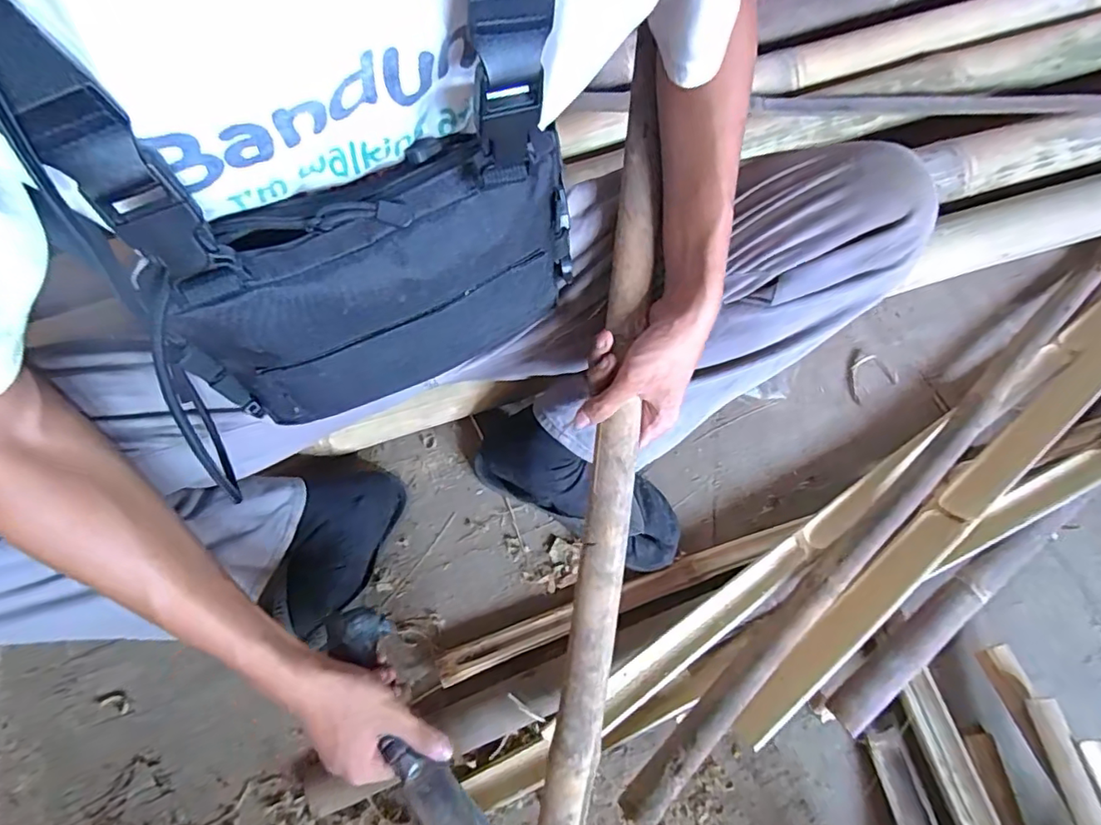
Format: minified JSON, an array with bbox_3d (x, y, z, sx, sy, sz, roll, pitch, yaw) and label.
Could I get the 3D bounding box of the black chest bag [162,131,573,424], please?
[{"bbox_3d":[-0.100,-0.083,0.346,0.236,0.160,0.067,-25,73,-11],"label":"black chest bag"}]

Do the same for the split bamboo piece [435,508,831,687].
[{"bbox_3d":[0.091,0.191,0.589,0.428,0.031,0.030,-19,72,-9],"label":"split bamboo piece"}]

